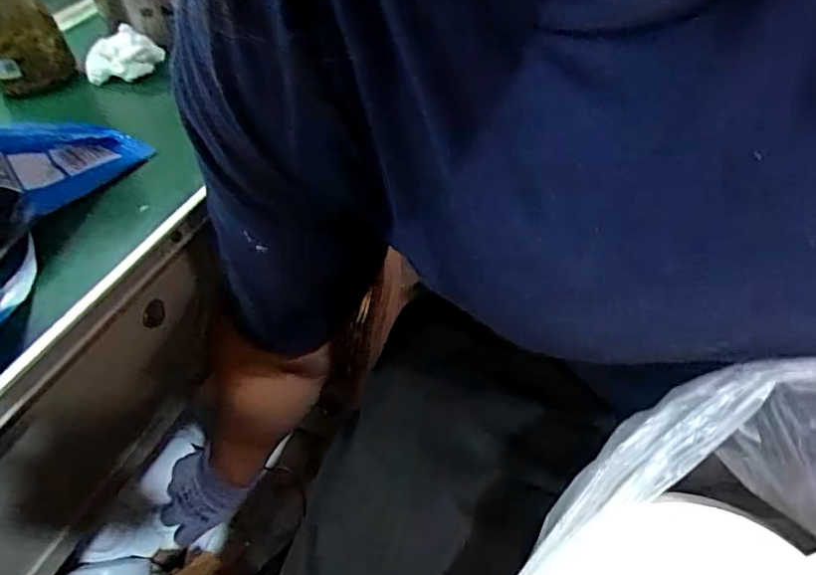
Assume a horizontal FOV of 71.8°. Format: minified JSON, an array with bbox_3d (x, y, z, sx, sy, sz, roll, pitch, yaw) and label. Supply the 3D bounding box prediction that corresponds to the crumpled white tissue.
[{"bbox_3d":[-0.260,-0.212,0.512,0.066,0.034,0.046,-29,52,-20],"label":"crumpled white tissue"}]

